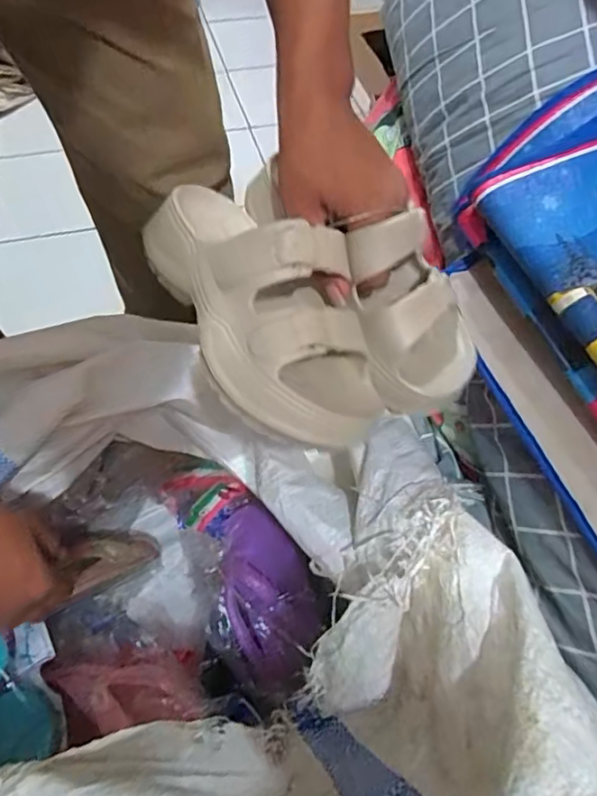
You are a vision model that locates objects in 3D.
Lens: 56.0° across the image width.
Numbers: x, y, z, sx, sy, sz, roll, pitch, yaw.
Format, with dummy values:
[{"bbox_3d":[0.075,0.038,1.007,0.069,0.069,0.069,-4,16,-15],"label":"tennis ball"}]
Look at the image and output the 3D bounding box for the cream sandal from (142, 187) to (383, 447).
[{"bbox_3d":[-0.021,-0.061,0.356,0.098,0.087,0.199,-24,60,-17],"label":"cream sandal"}]

